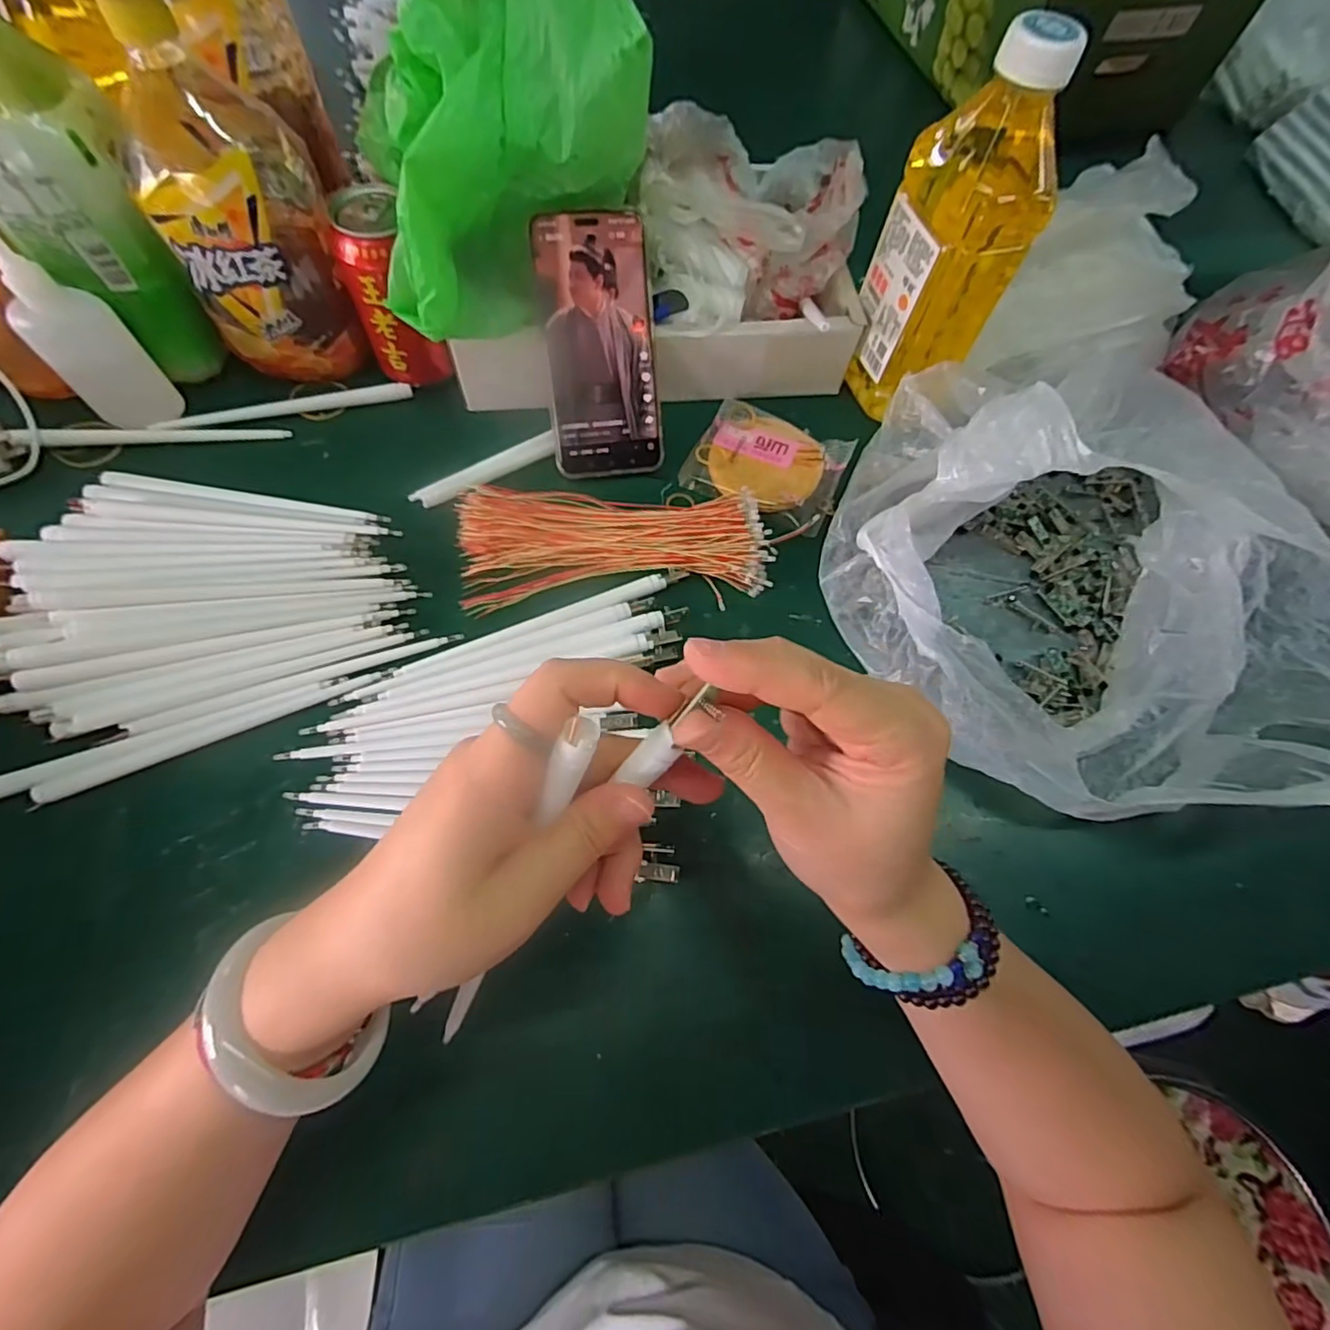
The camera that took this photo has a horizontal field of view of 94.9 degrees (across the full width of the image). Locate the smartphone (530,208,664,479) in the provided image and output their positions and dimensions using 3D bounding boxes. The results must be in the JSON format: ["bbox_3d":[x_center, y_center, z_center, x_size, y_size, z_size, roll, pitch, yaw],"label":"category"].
[{"bbox_3d":[-0.044,-0.214,0.418,0.075,0.159,0.007,-6,21,-6],"label":"smartphone"}]

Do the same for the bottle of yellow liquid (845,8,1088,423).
[{"bbox_3d":[0.184,-0.274,0.401,0.060,0.204,0.084,-21,69,-12],"label":"bottle of yellow liquid"}]

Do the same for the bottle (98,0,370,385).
[{"bbox_3d":[-0.268,-0.280,0.394,0.098,0.199,0.086,-27,71,-15],"label":"bottle"}]

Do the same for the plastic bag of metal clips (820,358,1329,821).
[{"bbox_3d":[0.262,-0.061,0.383,0.302,0.115,0.292,6,66,-1],"label":"plastic bag of metal clips"}]

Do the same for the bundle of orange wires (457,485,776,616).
[{"bbox_3d":[-0.034,-0.084,0.413,0.206,0.017,0.089,1,66,-3],"label":"bundle of orange wires"}]

